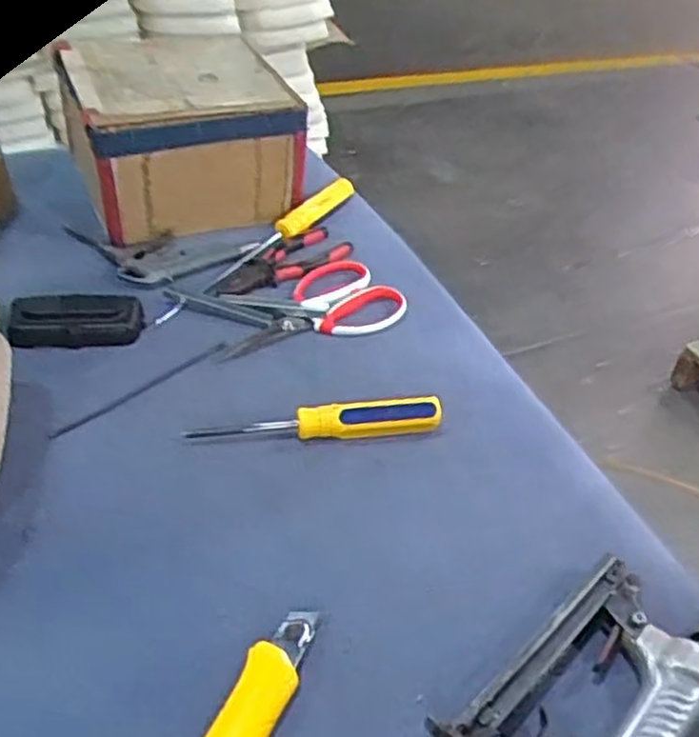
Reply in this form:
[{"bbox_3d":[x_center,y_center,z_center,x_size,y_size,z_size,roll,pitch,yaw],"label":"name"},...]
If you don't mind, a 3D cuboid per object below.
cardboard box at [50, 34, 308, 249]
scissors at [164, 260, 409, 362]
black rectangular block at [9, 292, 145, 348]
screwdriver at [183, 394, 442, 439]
[{"bbox_3d":[-0.177,-0.256,0.804,0.220,0.119,0.216,-15,47,-23],"label":"cardboard box"},{"bbox_3d":[-0.051,-0.060,0.693,0.202,0.016,0.102,-12,45,-20],"label":"scissors"},{"bbox_3d":[-0.236,-0.043,0.648,0.109,0.018,0.056,-6,44,-14],"label":"black rectangular block"},{"bbox_3d":[-0.025,0.040,0.580,0.190,0.028,0.022,-1,43,-9],"label":"screwdriver"}]

